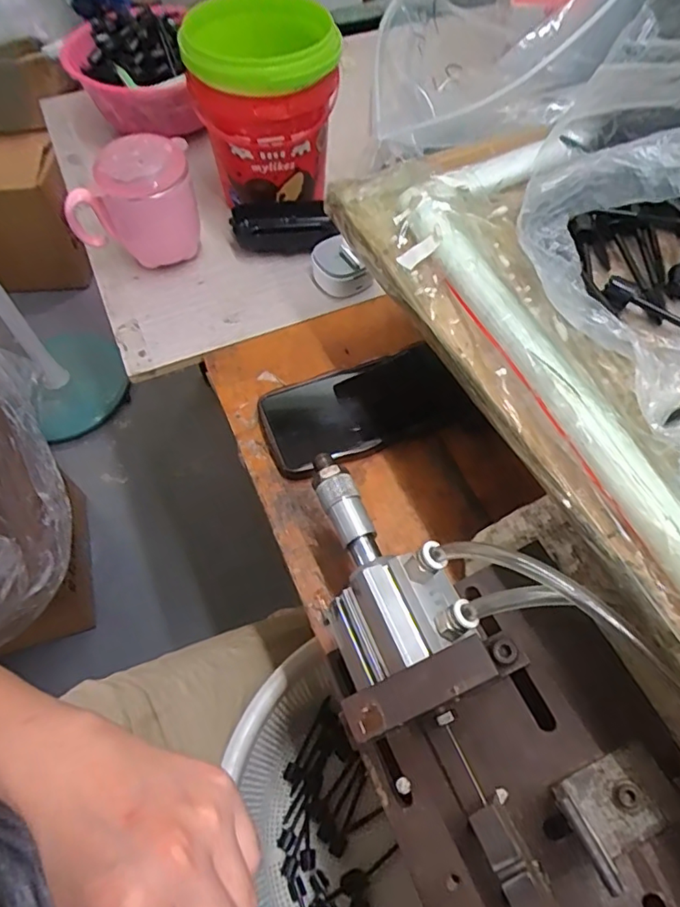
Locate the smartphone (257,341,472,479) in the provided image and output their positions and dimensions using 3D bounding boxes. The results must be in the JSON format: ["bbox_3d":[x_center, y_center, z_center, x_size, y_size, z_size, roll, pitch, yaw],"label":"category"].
[{"bbox_3d":[0.015,-0.038,0.434,0.154,0.011,0.080,-21,64,-7],"label":"smartphone"}]

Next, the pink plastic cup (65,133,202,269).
[{"bbox_3d":[-0.182,-0.226,0.496,0.108,0.095,0.072,2,59,1],"label":"pink plastic cup"}]

